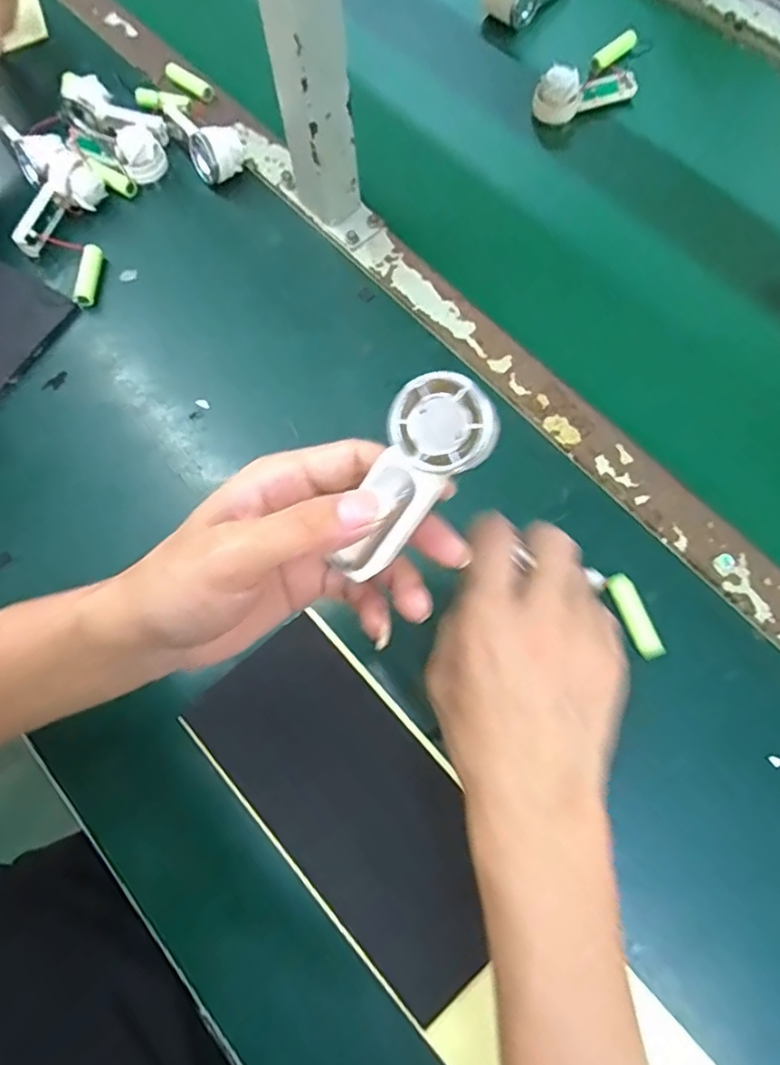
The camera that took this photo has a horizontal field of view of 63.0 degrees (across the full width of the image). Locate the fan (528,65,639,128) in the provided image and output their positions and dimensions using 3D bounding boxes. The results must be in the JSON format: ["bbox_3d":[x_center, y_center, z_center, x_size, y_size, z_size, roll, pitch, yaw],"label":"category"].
[{"bbox_3d":[0.173,-0.393,0.562,0.089,0.038,0.029,-22,71,-6],"label":"fan"}]

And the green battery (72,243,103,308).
[{"bbox_3d":[-0.251,-0.214,0.531,0.013,0.014,0.055,4,70,3],"label":"green battery"}]

